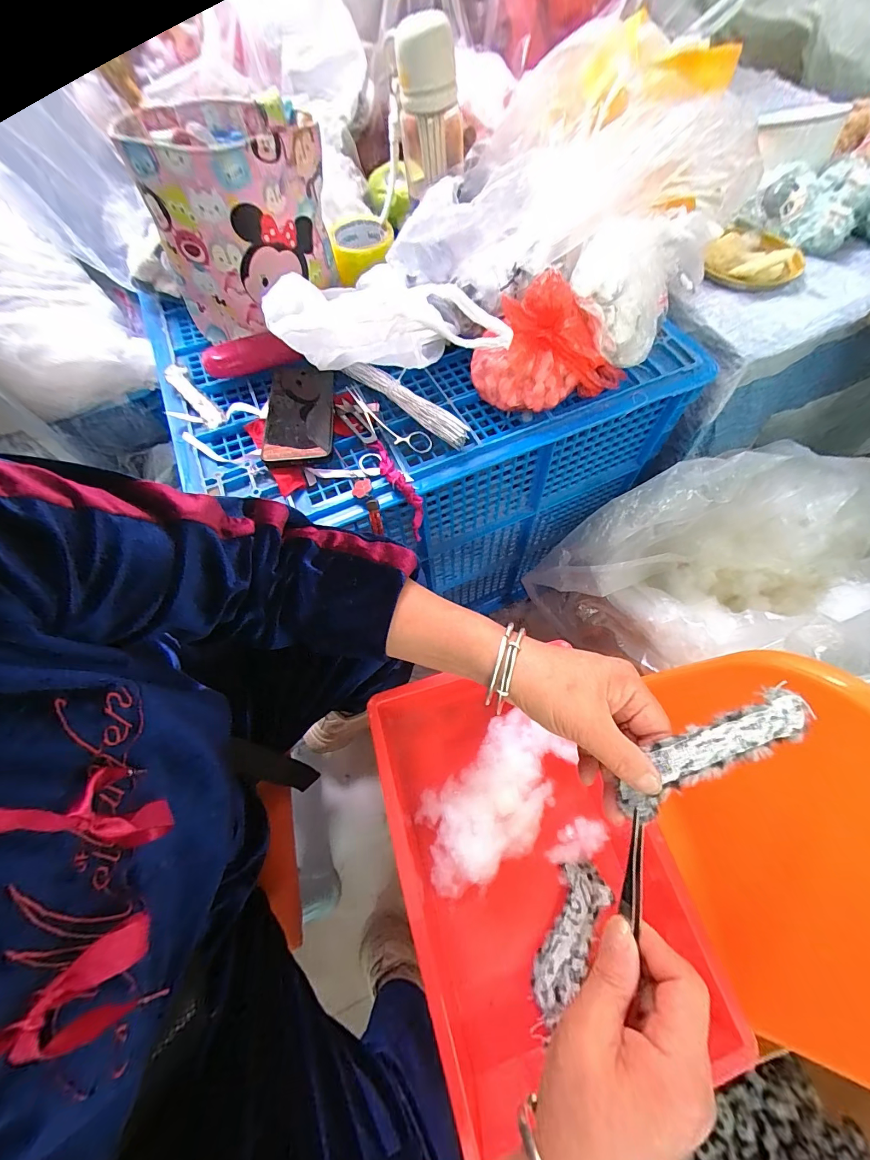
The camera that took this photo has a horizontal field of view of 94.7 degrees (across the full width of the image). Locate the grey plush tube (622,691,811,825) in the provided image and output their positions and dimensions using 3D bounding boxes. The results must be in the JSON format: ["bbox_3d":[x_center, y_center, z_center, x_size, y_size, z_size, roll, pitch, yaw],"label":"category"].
[{"bbox_3d":[0.175,0.107,0.254,0.127,0.020,0.033,-30,66,1],"label":"grey plush tube"}]

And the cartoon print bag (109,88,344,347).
[{"bbox_3d":[-0.237,-0.431,0.494,0.187,0.189,0.160,5,65,5],"label":"cartoon print bag"}]

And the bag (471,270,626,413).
[{"bbox_3d":[0.127,-0.266,0.446,0.171,0.101,0.101,-6,64,0],"label":"bag"}]

